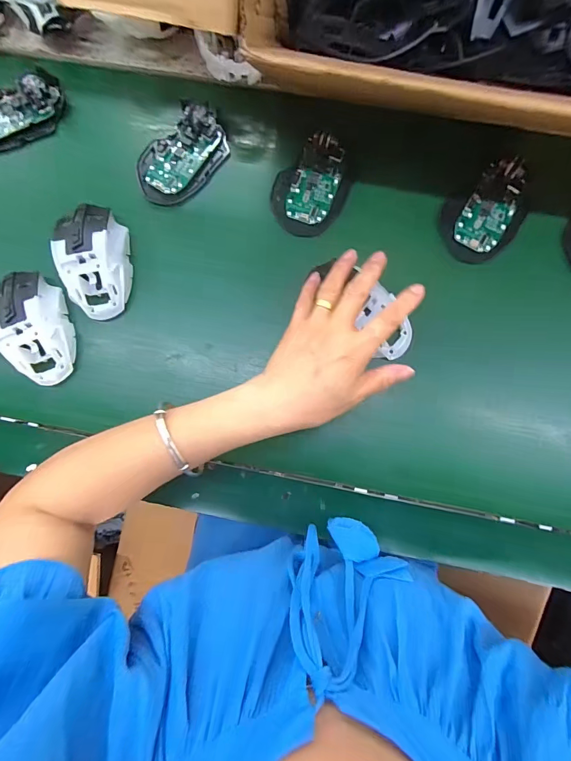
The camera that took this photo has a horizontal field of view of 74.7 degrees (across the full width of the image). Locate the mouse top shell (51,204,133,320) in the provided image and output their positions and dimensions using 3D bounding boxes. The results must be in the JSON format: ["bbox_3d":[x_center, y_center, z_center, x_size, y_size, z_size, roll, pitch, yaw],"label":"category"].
[{"bbox_3d":[-0.190,-0.122,0.372,0.060,0.036,0.113,-7,85,1],"label":"mouse top shell"}]

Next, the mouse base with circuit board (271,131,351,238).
[{"bbox_3d":[0.027,-0.201,0.387,0.072,0.026,0.096,24,86,4],"label":"mouse base with circuit board"}]

